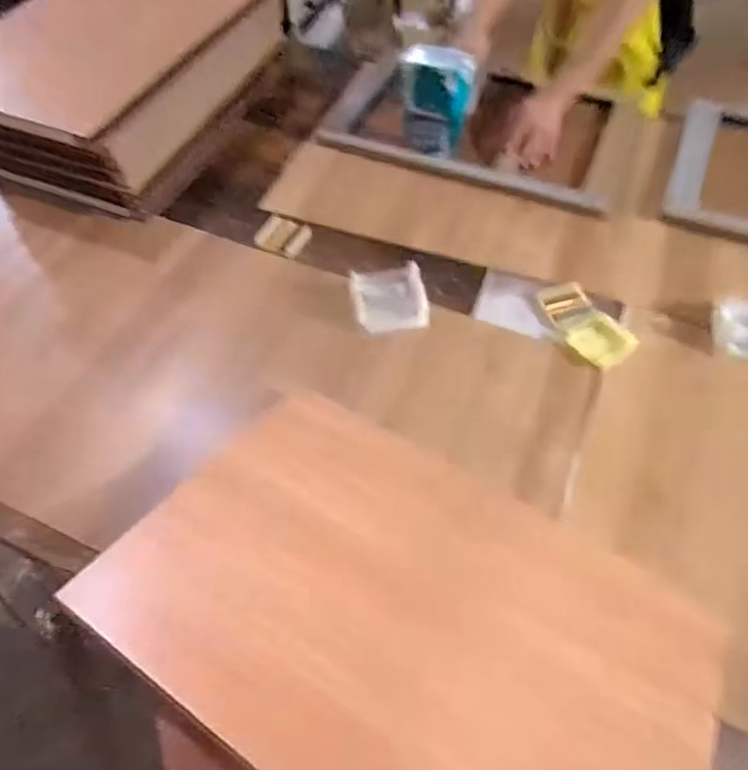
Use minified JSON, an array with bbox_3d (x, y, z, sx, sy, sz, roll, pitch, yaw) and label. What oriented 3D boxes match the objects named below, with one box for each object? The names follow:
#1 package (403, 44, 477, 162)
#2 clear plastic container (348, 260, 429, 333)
[{"bbox_3d":[0.108,-0.499,0.981,0.112,0.144,0.082,23,60,17],"label":"package"},{"bbox_3d":[0.024,-0.133,0.842,0.113,0.042,0.100,-10,56,-5],"label":"clear plastic container"}]

